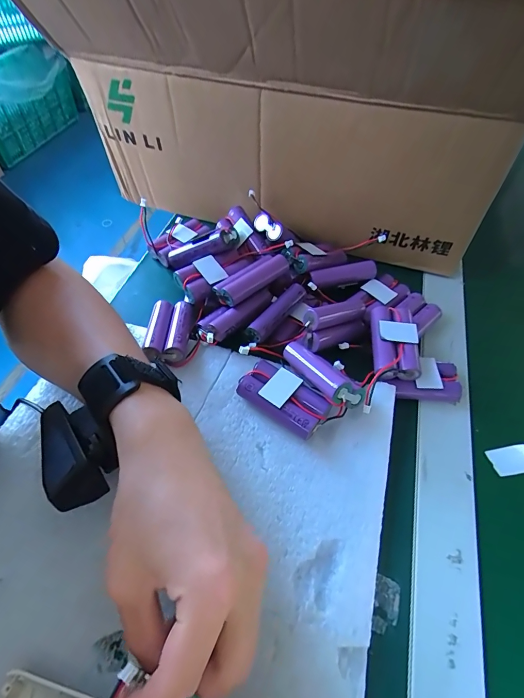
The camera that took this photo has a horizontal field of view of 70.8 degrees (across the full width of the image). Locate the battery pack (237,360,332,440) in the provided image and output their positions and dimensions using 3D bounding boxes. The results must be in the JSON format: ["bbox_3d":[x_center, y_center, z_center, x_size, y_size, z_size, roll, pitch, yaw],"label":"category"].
[{"bbox_3d":[0.015,0.039,0.281,0.068,0.020,0.036,37,61,22],"label":"battery pack"}]

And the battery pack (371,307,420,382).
[{"bbox_3d":[0.110,-0.007,0.308,0.036,0.021,0.073,7,54,3],"label":"battery pack"}]

